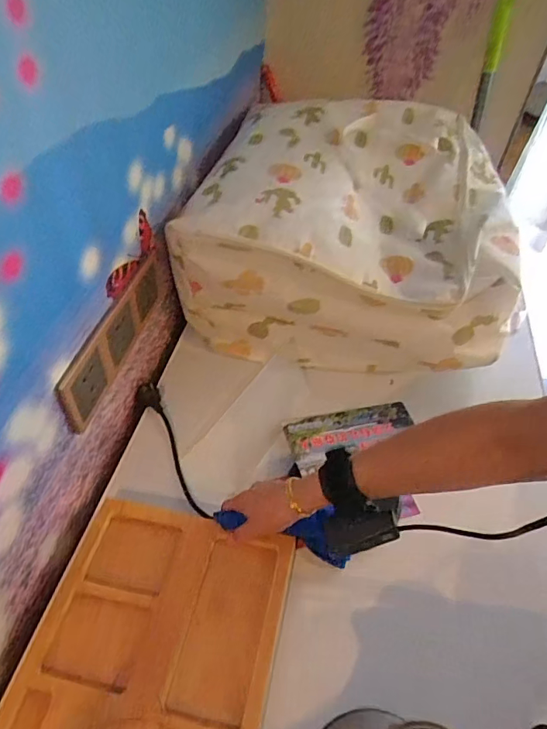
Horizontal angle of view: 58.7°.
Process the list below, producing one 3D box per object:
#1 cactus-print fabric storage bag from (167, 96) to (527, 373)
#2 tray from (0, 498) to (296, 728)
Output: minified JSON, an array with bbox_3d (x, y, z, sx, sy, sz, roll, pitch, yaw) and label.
[{"bbox_3d":[0.148,-0.255,0.860,0.505,0.223,0.519,10,48,5],"label":"cactus-print fabric storage bag"},{"bbox_3d":[-0.130,0.311,0.456,0.235,0.032,0.355,11,48,6],"label":"tray"}]

